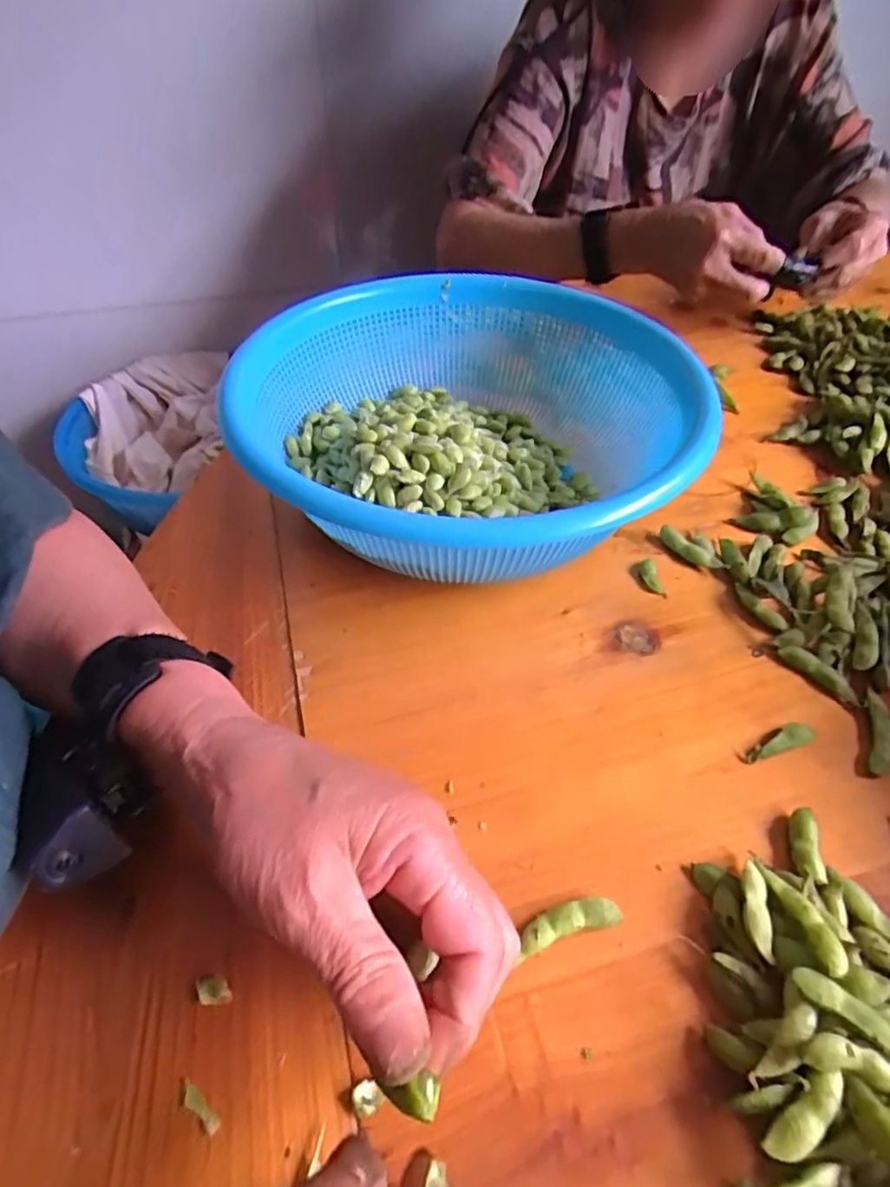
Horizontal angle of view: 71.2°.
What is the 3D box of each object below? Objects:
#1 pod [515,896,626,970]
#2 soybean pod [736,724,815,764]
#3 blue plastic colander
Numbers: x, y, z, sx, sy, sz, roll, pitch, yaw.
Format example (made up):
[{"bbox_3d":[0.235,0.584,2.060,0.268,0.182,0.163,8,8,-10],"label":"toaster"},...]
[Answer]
[{"bbox_3d":[0.049,0.134,0.252,0.046,0.008,0.013,-15,50,-13],"label":"pod"},{"bbox_3d":[0.167,0.074,0.311,0.044,0.006,0.012,-20,51,-17],"label":"soybean pod"},{"bbox_3d":[0.010,-0.100,0.396,0.267,0.108,0.272,0,48,0],"label":"blue plastic colander"}]

